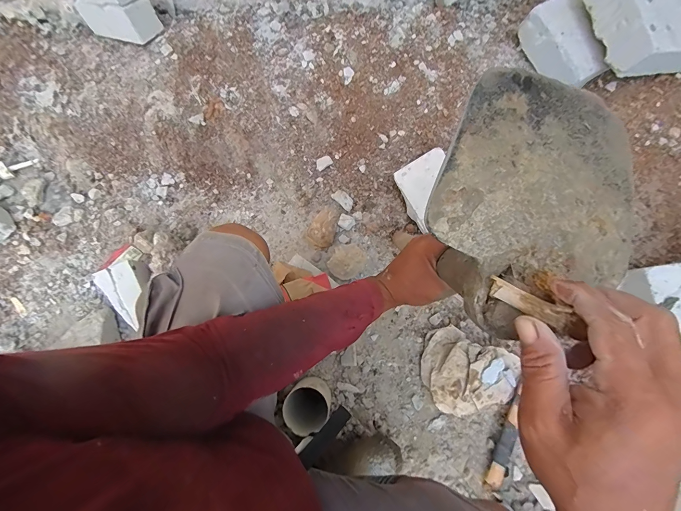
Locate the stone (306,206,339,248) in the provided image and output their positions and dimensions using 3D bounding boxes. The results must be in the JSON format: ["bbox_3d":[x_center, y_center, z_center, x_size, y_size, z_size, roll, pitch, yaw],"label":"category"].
[{"bbox_3d":[-0.037,-0.074,0.795,0.068,0.039,0.102,35,80,5],"label":"stone"}]

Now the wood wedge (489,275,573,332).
[{"bbox_3d":[0.133,0.034,0.218,0.054,0.007,0.014,29,79,21],"label":"wood wedge"}]

